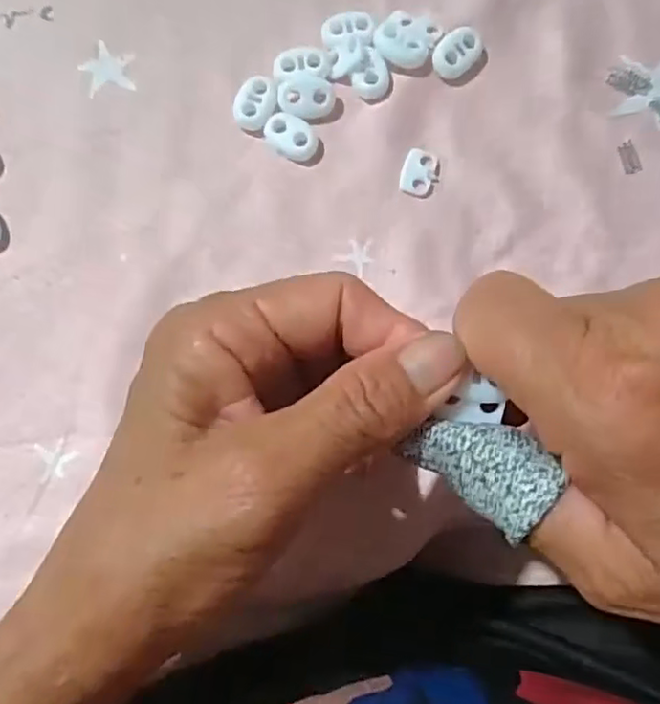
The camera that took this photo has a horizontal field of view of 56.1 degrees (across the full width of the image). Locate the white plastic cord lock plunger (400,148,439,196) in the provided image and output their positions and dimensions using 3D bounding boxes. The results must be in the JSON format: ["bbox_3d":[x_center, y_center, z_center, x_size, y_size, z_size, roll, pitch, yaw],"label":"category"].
[{"bbox_3d":[0.035,-0.070,0.241,0.014,0.004,0.018,13,82,4],"label":"white plastic cord lock plunger"}]

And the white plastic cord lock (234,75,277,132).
[{"bbox_3d":[-0.029,-0.098,0.245,0.015,0.007,0.020,15,82,4],"label":"white plastic cord lock"}]

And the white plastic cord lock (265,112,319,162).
[{"bbox_3d":[-0.015,-0.084,0.243,0.022,0.005,0.015,29,83,6],"label":"white plastic cord lock"}]

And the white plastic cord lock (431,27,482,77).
[{"bbox_3d":[0.051,-0.119,0.245,0.020,0.005,0.016,-34,104,5],"label":"white plastic cord lock"}]

